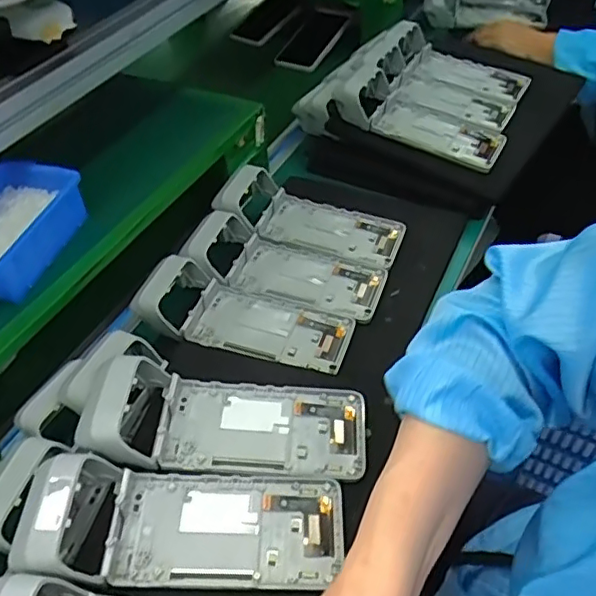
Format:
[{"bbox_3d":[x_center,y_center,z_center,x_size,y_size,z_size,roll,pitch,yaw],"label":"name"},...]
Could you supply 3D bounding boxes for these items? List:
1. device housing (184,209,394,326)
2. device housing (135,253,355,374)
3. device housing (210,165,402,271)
[{"bbox_3d":[-0.013,-0.042,0.656,0.218,0.056,0.084,11,47,14],"label":"device housing"},{"bbox_3d":[-0.055,0.013,0.609,0.221,0.052,0.087,10,47,12],"label":"device housing"},{"bbox_3d":[0.014,-0.096,0.709,0.223,0.049,0.085,19,48,4],"label":"device housing"}]

